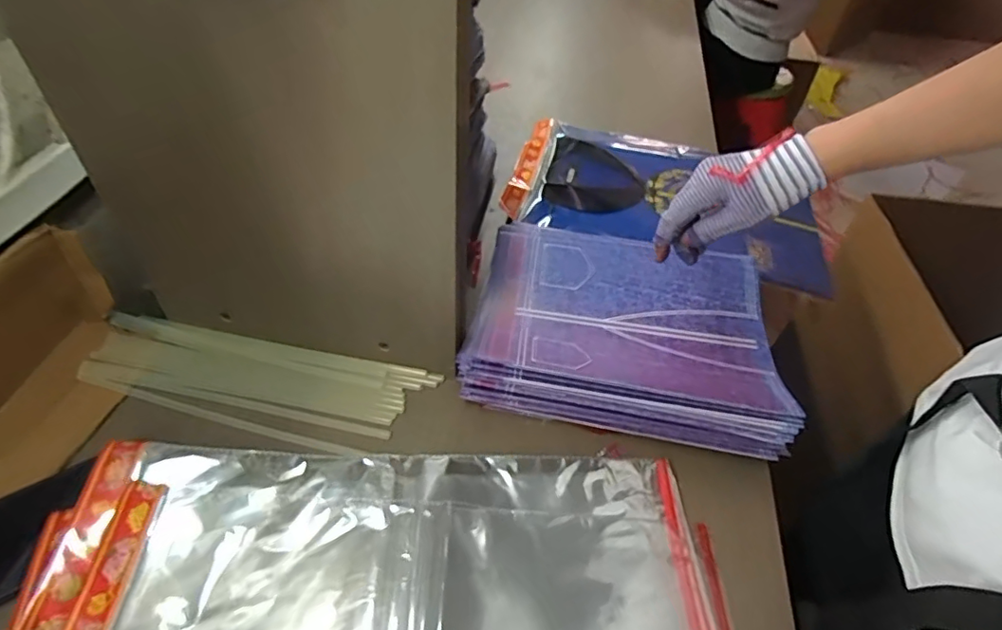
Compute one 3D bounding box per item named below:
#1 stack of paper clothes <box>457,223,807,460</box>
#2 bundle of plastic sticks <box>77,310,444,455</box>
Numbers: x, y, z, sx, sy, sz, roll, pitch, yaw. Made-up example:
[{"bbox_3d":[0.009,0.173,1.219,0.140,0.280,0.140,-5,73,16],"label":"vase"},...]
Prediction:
[{"bbox_3d":[0.116,0.010,0.550,0.280,0.067,0.230,11,47,3],"label":"stack of paper clothes"},{"bbox_3d":[-0.231,0.063,0.511,0.310,0.013,0.097,12,47,4],"label":"bundle of plastic sticks"}]

